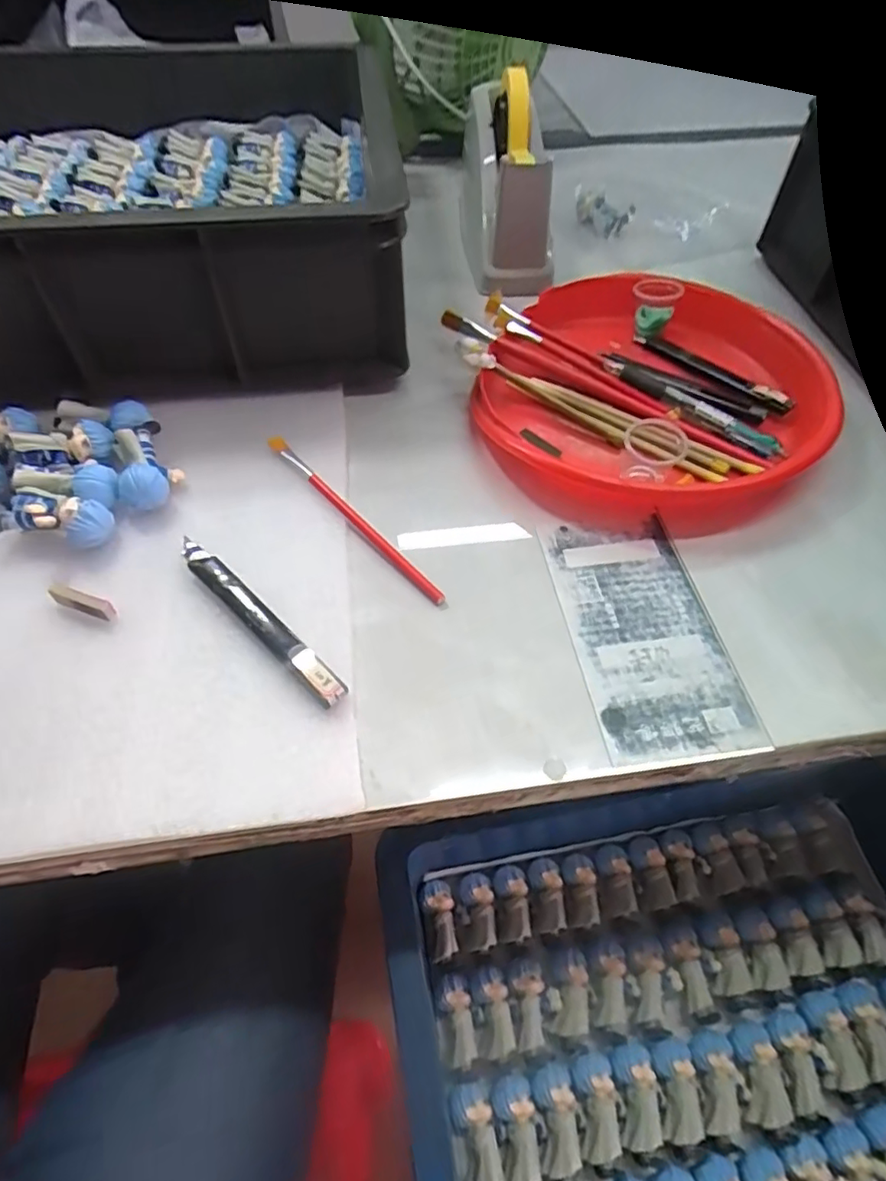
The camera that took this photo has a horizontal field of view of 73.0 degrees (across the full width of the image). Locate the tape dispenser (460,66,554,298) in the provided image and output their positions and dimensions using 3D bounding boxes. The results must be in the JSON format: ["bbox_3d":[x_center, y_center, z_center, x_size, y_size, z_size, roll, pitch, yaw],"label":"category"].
[{"bbox_3d":[0.058,-0.384,0.553,0.068,0.120,0.208,-2,54,-2],"label":"tape dispenser"}]

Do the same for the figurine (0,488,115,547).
[{"bbox_3d":[-0.223,-0.043,0.342,0.060,0.025,0.025,0,53,0],"label":"figurine"}]

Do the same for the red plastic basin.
[{"bbox_3d":[0.145,-0.145,0.429,0.226,0.053,0.234,0,53,-1],"label":"red plastic basin"}]

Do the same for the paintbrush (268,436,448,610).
[{"bbox_3d":[-0.057,-0.048,0.367,0.009,0.007,0.172,-34,61,-23],"label":"paintbrush"}]

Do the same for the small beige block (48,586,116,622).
[{"bbox_3d":[-0.194,0.005,0.321,0.036,0.013,0.008,16,55,11],"label":"small beige block"}]

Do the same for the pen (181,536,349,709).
[{"bbox_3d":[-0.100,0.012,0.317,0.134,0.007,0.015,39,62,24],"label":"pen"}]

